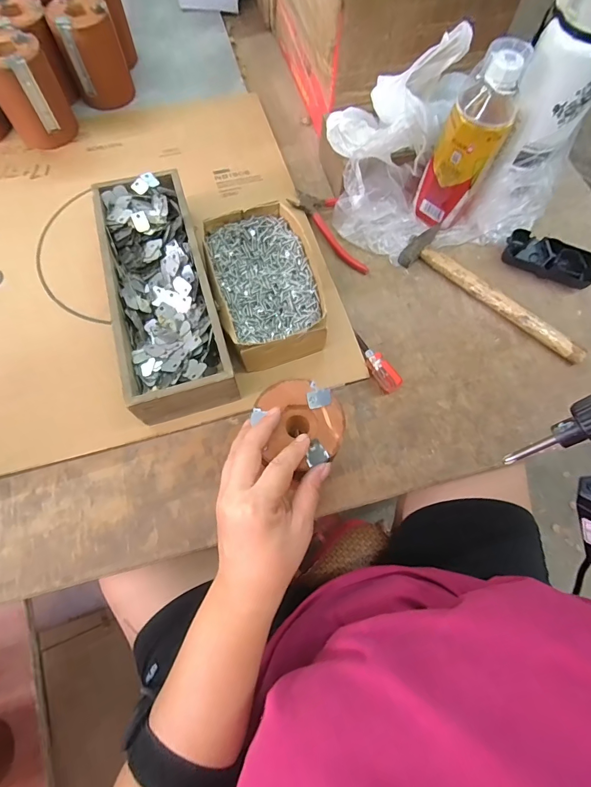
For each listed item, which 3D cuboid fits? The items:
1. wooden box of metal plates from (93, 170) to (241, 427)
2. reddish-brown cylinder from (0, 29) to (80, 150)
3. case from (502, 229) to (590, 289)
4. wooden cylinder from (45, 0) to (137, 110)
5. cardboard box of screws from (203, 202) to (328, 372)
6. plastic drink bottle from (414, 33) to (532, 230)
[{"bbox_3d":[-0.145,-0.111,0.421,0.101,0.064,0.285,-16,70,-8],"label":"wooden box of metal plates"},{"bbox_3d":[-0.346,-0.389,0.498,0.078,0.103,0.073,-30,72,-14],"label":"reddish-brown cylinder"},{"bbox_3d":[0.323,-0.170,0.488,0.109,0.029,0.051,28,70,8],"label":"case"},{"bbox_3d":[-0.281,-0.473,0.538,0.078,0.103,0.072,-18,69,-10],"label":"wooden cylinder"},{"bbox_3d":[-0.033,-0.118,0.436,0.112,0.059,0.193,-14,69,-9],"label":"cardboard box of screws"},{"bbox_3d":[0.196,-0.280,0.443,0.070,0.183,0.055,23,70,6],"label":"plastic drink bottle"}]

